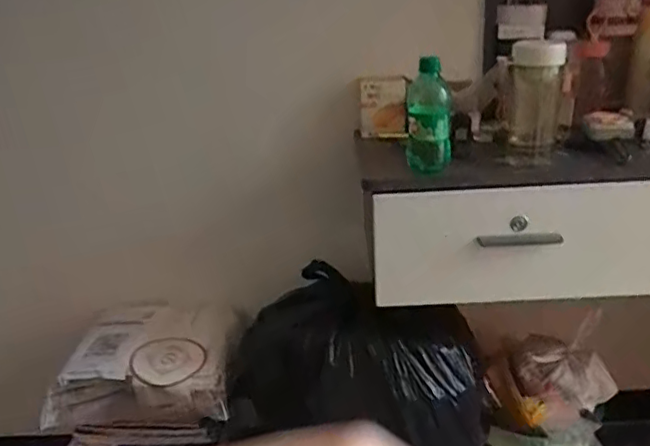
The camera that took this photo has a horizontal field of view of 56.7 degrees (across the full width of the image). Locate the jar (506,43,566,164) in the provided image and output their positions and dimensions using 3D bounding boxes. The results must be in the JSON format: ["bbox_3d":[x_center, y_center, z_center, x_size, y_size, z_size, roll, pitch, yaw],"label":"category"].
[{"bbox_3d":[0.318,-0.188,0.915,0.076,0.175,0.095,5,24,20],"label":"jar"}]

